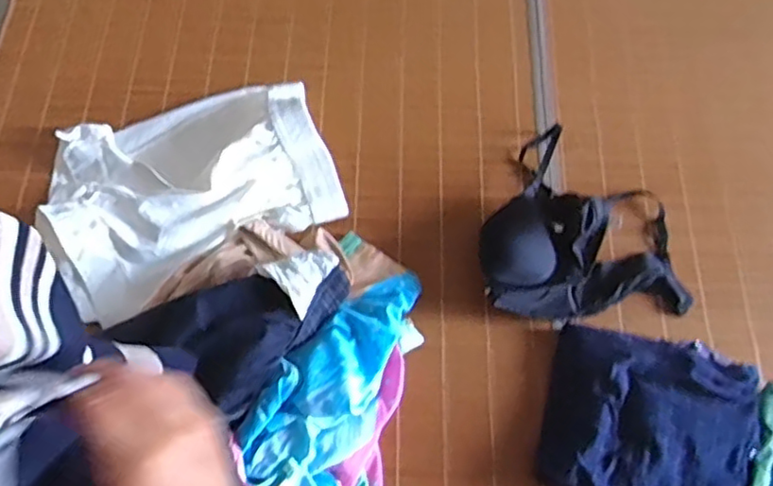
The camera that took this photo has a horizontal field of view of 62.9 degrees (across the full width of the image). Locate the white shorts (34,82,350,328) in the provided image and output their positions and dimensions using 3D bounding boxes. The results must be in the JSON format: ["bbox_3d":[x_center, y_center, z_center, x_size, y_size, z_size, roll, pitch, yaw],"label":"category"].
[{"bbox_3d":[-0.281,-0.095,0.892,0.385,0.081,0.292,-22,69,-9],"label":"white shorts"}]

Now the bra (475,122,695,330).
[{"bbox_3d":[0.287,0.001,0.866,0.282,0.071,0.285,0,67,0],"label":"bra"}]

